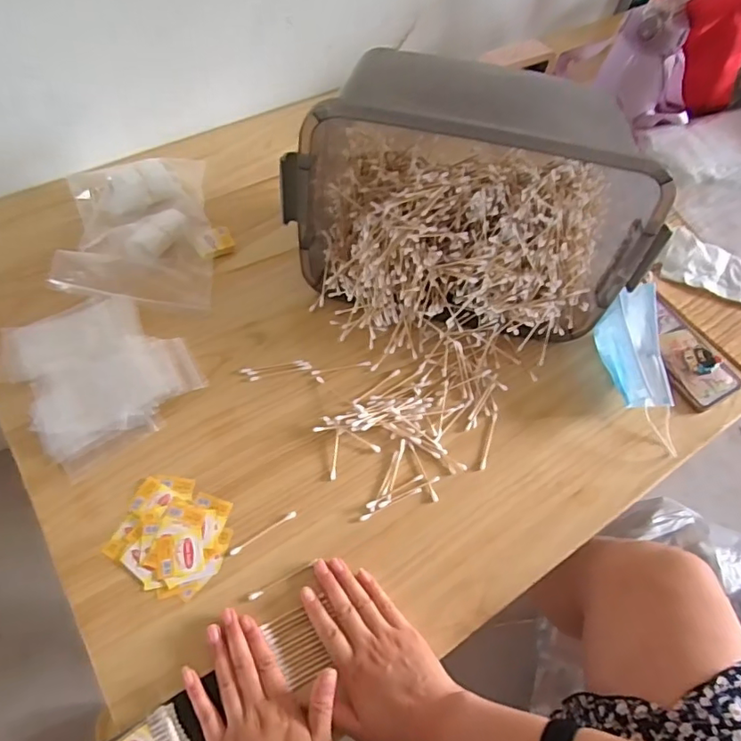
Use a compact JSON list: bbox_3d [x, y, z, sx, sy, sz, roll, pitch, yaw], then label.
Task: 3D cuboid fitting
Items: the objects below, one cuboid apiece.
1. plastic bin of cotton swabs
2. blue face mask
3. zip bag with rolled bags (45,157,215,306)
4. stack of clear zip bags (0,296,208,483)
[{"bbox_3d":[0.115,-0.187,0.632,0.405,0.244,0.230,15,59,4],"label":"plastic bin of cotton swabs"},{"bbox_3d":[0.330,-0.007,0.643,0.086,0.062,0.200,-6,60,-8],"label":"blue face mask"},{"bbox_3d":[-0.299,-0.192,0.695,0.186,0.050,0.247,-2,59,-5],"label":"zip bag with rolled bags"},{"bbox_3d":[-0.303,-0.004,0.600,0.170,0.018,0.183,-37,77,-24],"label":"stack of clear zip bags"}]

